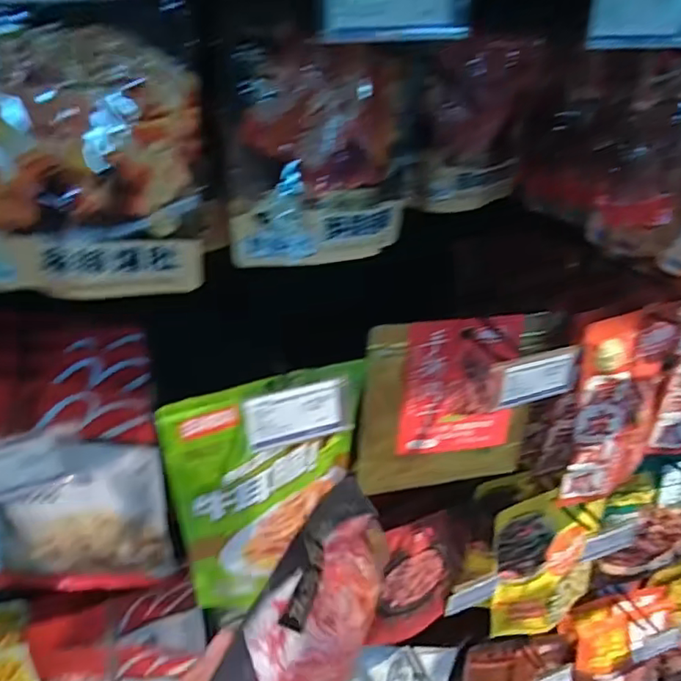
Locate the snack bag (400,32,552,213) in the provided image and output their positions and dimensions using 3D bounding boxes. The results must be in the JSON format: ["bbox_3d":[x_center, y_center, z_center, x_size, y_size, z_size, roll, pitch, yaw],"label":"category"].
[{"bbox_3d":[0.116,-0.188,0.512,0.123,0.137,0.040,-23,42,-34],"label":"snack bag"}]

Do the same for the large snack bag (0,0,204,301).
[{"bbox_3d":[-0.159,-0.104,0.330,0.153,0.163,0.021,0,27,-11],"label":"large snack bag"}]

